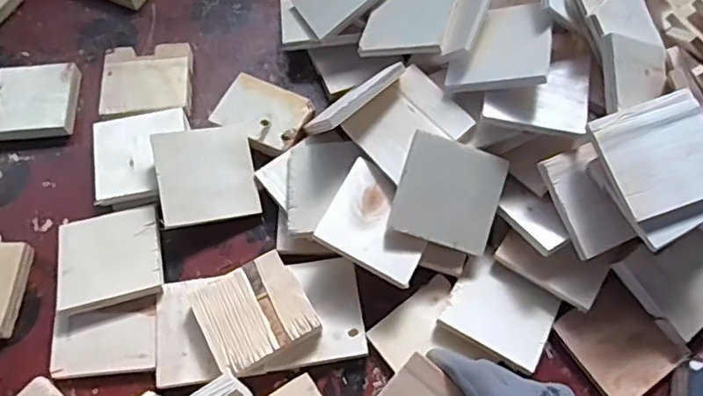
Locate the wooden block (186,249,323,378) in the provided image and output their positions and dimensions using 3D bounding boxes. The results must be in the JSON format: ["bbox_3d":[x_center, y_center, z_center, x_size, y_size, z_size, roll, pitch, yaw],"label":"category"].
[{"bbox_3d":[-0.084,0.100,0.514,0.090,0.018,0.083,-26,66,-11],"label":"wooden block"}]

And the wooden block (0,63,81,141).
[{"bbox_3d":[-0.343,-0.103,0.634,0.091,0.025,0.081,-5,64,-2],"label":"wooden block"}]

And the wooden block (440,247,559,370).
[{"bbox_3d":[0.131,0.098,0.519,0.088,0.013,0.080,27,67,13],"label":"wooden block"}]

